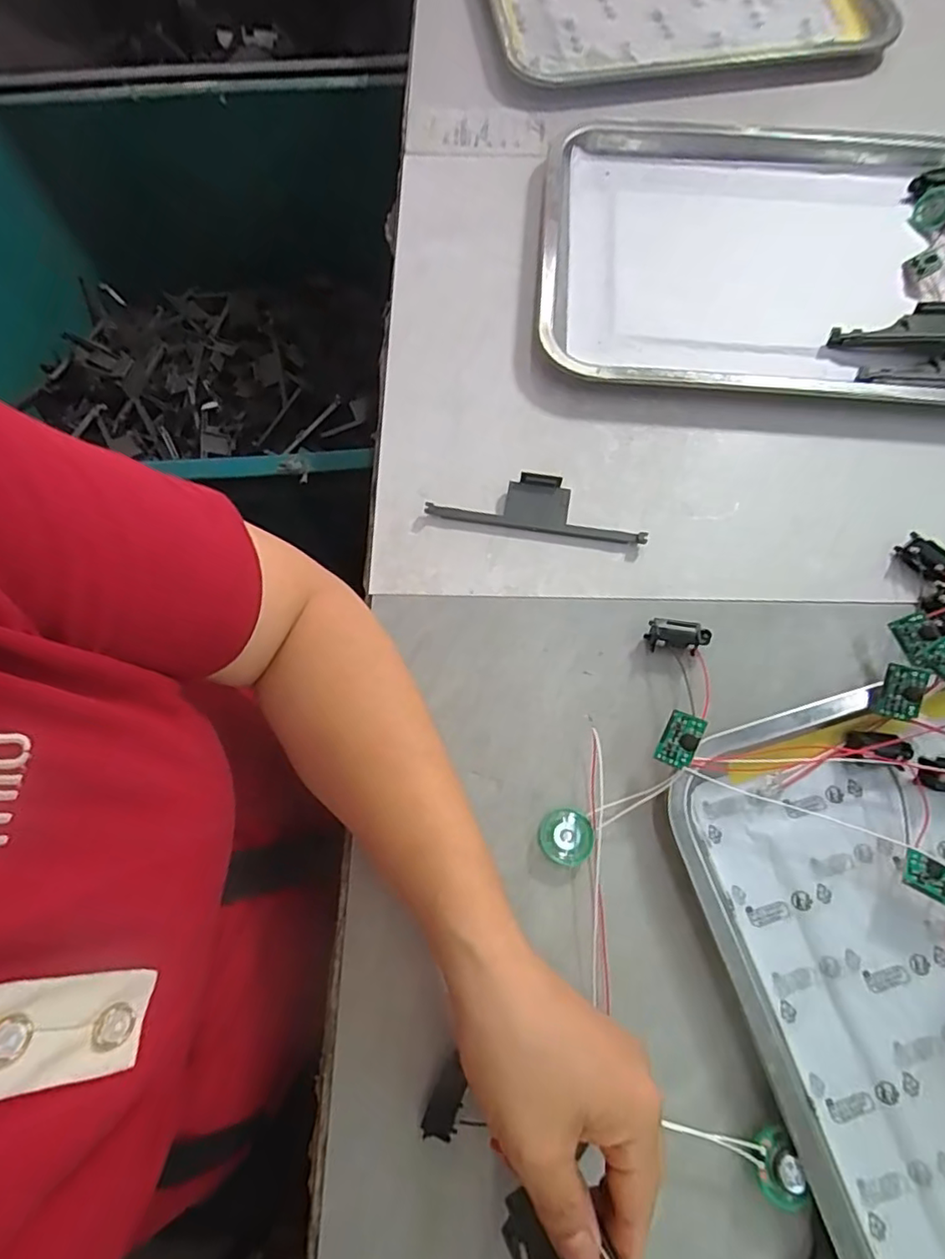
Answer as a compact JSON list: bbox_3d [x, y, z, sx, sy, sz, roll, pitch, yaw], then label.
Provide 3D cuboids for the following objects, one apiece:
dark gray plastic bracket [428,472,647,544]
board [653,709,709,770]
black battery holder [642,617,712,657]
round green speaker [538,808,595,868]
[{"bbox_3d":[0.041,-0.080,0.383,0.134,0.014,0.033,9,70,3],"label":"dark gray plastic bracket"},{"bbox_3d":[0.108,0.057,0.312,0.018,0.004,0.028,24,77,18],"label":"board"},{"bbox_3d":[0.120,0.005,0.352,0.035,0.016,0.016,8,70,2],"label":"black battery holder"},{"bbox_3d":[0.050,0.111,0.320,0.028,0.006,0.028,0,70,-1],"label":"round green speaker"}]

